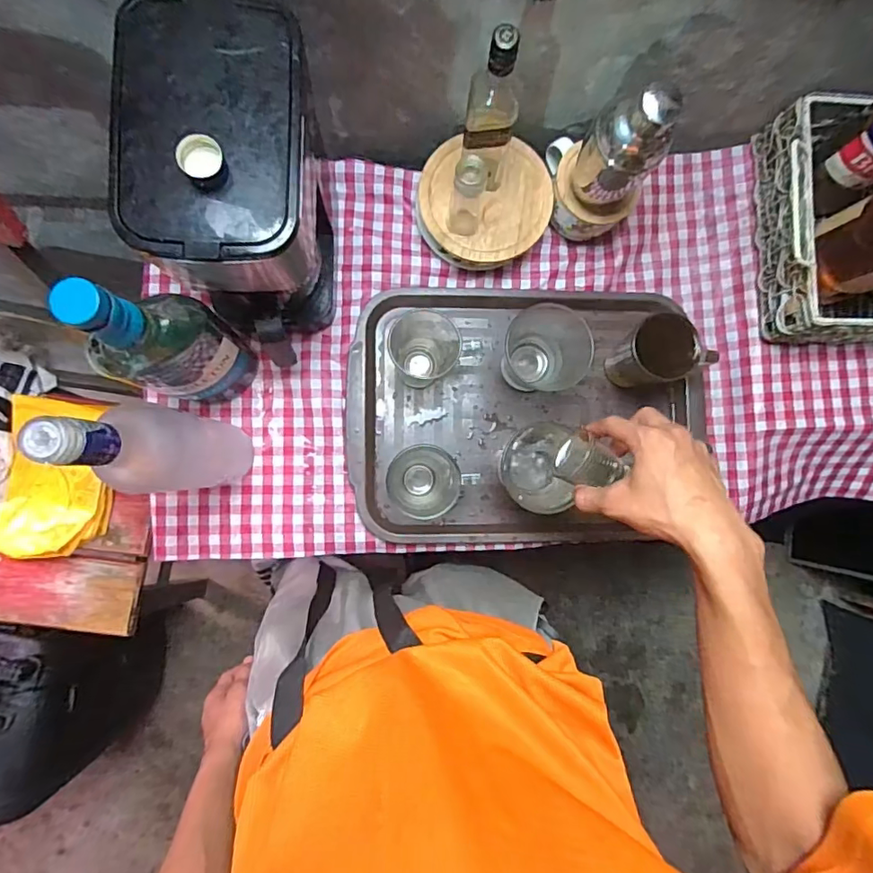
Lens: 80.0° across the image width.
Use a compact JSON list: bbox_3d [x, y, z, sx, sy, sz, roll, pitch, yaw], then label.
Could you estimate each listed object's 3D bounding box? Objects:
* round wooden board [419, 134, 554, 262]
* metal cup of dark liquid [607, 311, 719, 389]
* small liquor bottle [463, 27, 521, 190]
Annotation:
[{"bbox_3d":[0.057,-0.275,0.605,0.149,0.015,0.138,0,86,-5],"label":"round wooden board"},{"bbox_3d":[0.246,-0.093,0.595,0.098,0.119,0.070,-22,88,-6],"label":"metal cup of dark liquid"},{"bbox_3d":[0.057,-0.318,0.511,0.053,0.187,0.049,18,85,-4],"label":"small liquor bottle"}]

